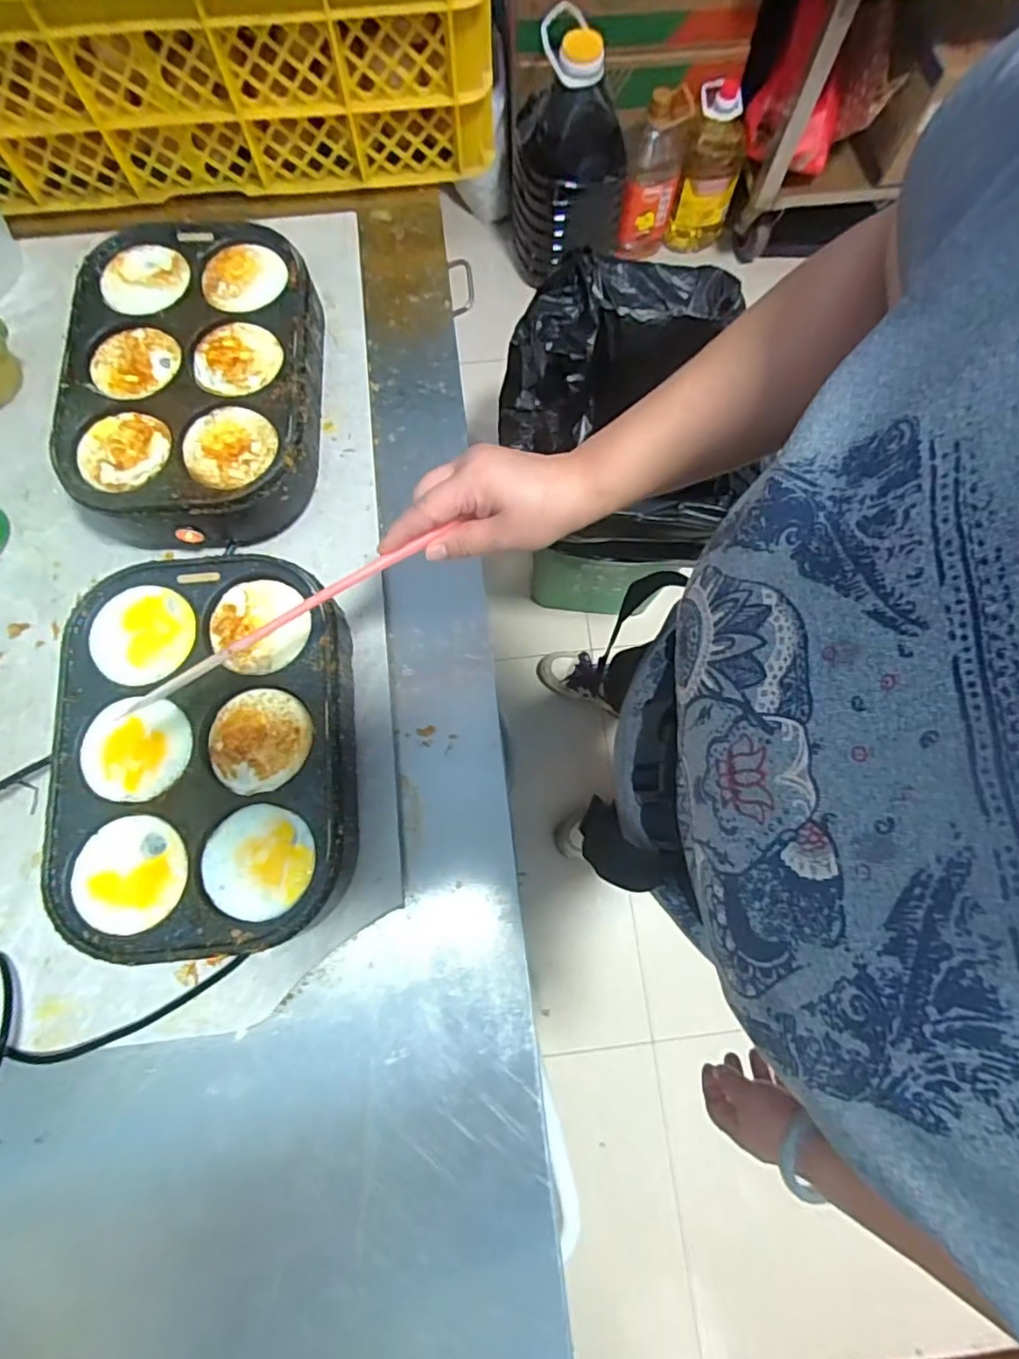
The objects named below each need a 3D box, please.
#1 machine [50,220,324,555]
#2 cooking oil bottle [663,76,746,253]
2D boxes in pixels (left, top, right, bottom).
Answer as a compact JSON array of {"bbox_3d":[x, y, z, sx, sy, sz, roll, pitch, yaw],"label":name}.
[{"bbox_3d":[-0.279,-0.266,0.566,0.204,0.088,0.287,-2,74,-1],"label":"machine"},{"bbox_3d":[0.485,-1.212,1.474,0.130,0.305,0.129,22,75,6],"label":"cooking oil bottle"}]

